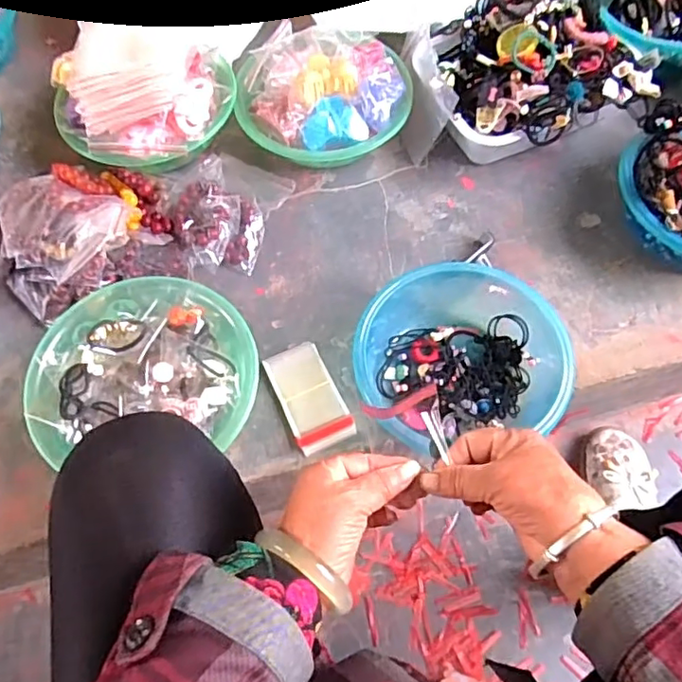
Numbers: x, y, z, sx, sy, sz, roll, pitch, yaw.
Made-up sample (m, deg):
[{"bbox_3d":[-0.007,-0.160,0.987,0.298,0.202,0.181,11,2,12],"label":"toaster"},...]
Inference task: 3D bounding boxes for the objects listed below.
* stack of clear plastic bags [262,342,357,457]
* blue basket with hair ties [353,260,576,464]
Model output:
[{"bbox_3d":[-0.037,0.063,0.666,0.066,0.012,0.124,-24,66,-10],"label":"stack of clear plastic bags"},{"bbox_3d":[0.140,0.003,0.653,0.217,0.080,0.200,18,66,10],"label":"blue basket with hair ties"}]

